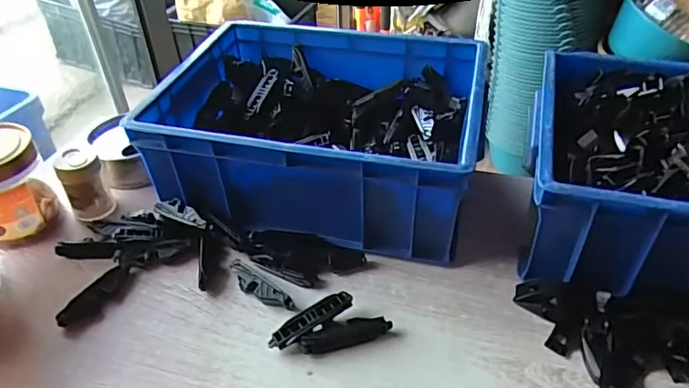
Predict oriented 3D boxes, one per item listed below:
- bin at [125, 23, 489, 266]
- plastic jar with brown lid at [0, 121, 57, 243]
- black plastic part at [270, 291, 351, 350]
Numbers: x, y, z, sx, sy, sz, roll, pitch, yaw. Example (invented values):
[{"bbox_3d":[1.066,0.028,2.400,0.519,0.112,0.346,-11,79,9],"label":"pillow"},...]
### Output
[{"bbox_3d":[-0.022,-0.080,0.592,0.327,0.112,0.255,8,42,12],"label":"bin"},{"bbox_3d":[-0.351,-0.010,0.535,0.067,0.103,0.084,30,50,32],"label":"plastic jar with brown lid"},{"bbox_3d":[-0.030,0.110,0.459,0.080,0.013,0.019,-24,45,-23],"label":"black plastic part"}]

